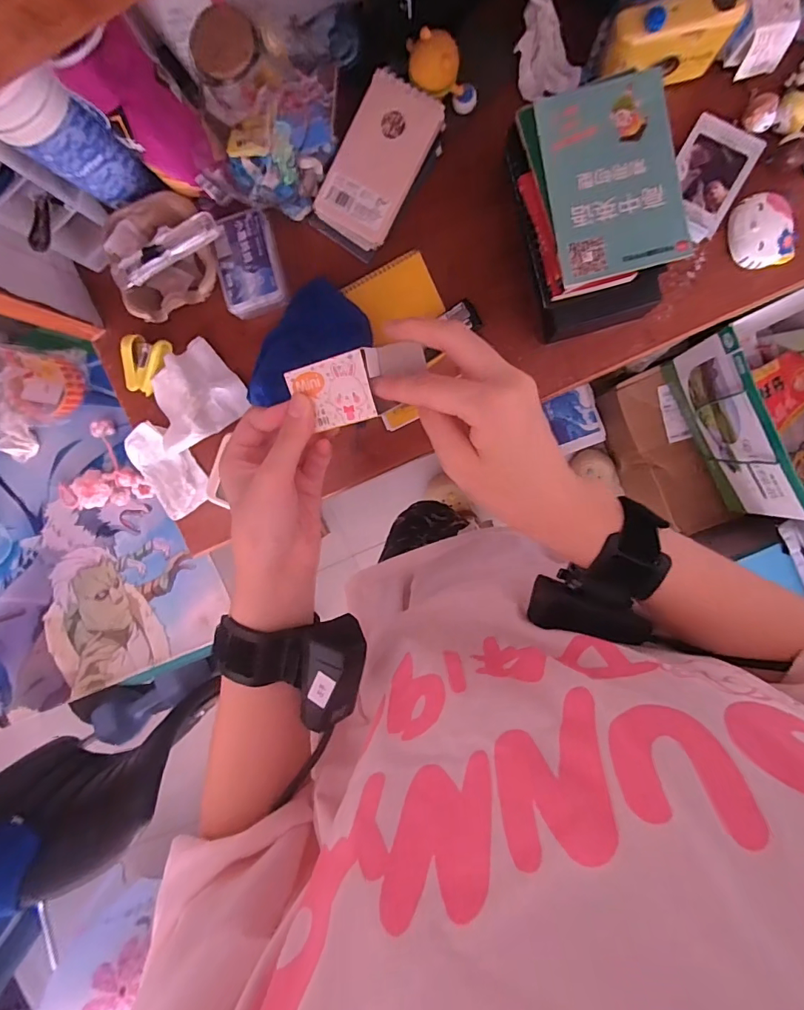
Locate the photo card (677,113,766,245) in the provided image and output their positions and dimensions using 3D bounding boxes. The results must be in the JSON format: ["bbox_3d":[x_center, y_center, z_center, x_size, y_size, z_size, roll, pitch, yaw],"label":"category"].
[{"bbox_3d":[0.283,-0.304,0.442,0.062,0.009,0.097,29,97,8],"label":"photo card"}]

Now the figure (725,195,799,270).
[{"bbox_3d":[0.334,-0.255,0.439,0.052,0.018,0.065,-9,95,7],"label":"figure"}]

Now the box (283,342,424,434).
[{"bbox_3d":[-0.026,-0.067,0.272,0.081,0.017,0.038,-10,95,8],"label":"box"}]

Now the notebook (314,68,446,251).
[{"bbox_3d":[-0.024,-0.326,0.453,0.075,0.025,0.134,30,98,2],"label":"notebook"}]

